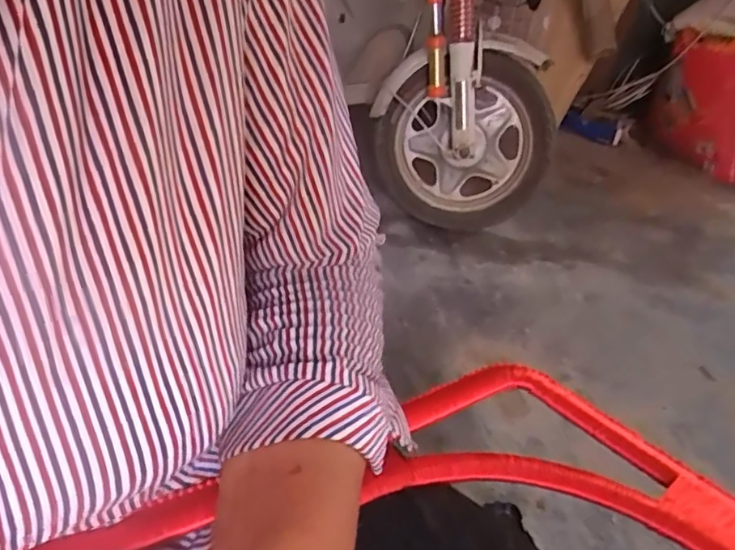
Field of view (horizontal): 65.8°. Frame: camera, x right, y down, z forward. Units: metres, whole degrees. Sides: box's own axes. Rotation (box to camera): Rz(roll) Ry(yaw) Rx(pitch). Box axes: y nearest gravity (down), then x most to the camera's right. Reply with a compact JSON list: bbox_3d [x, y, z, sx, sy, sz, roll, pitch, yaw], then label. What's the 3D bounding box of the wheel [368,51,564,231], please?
[{"bbox_3d":[0.240,-0.314,1.362,0.399,0.420,0.111,48,14,-13],"label":"wheel"}]

